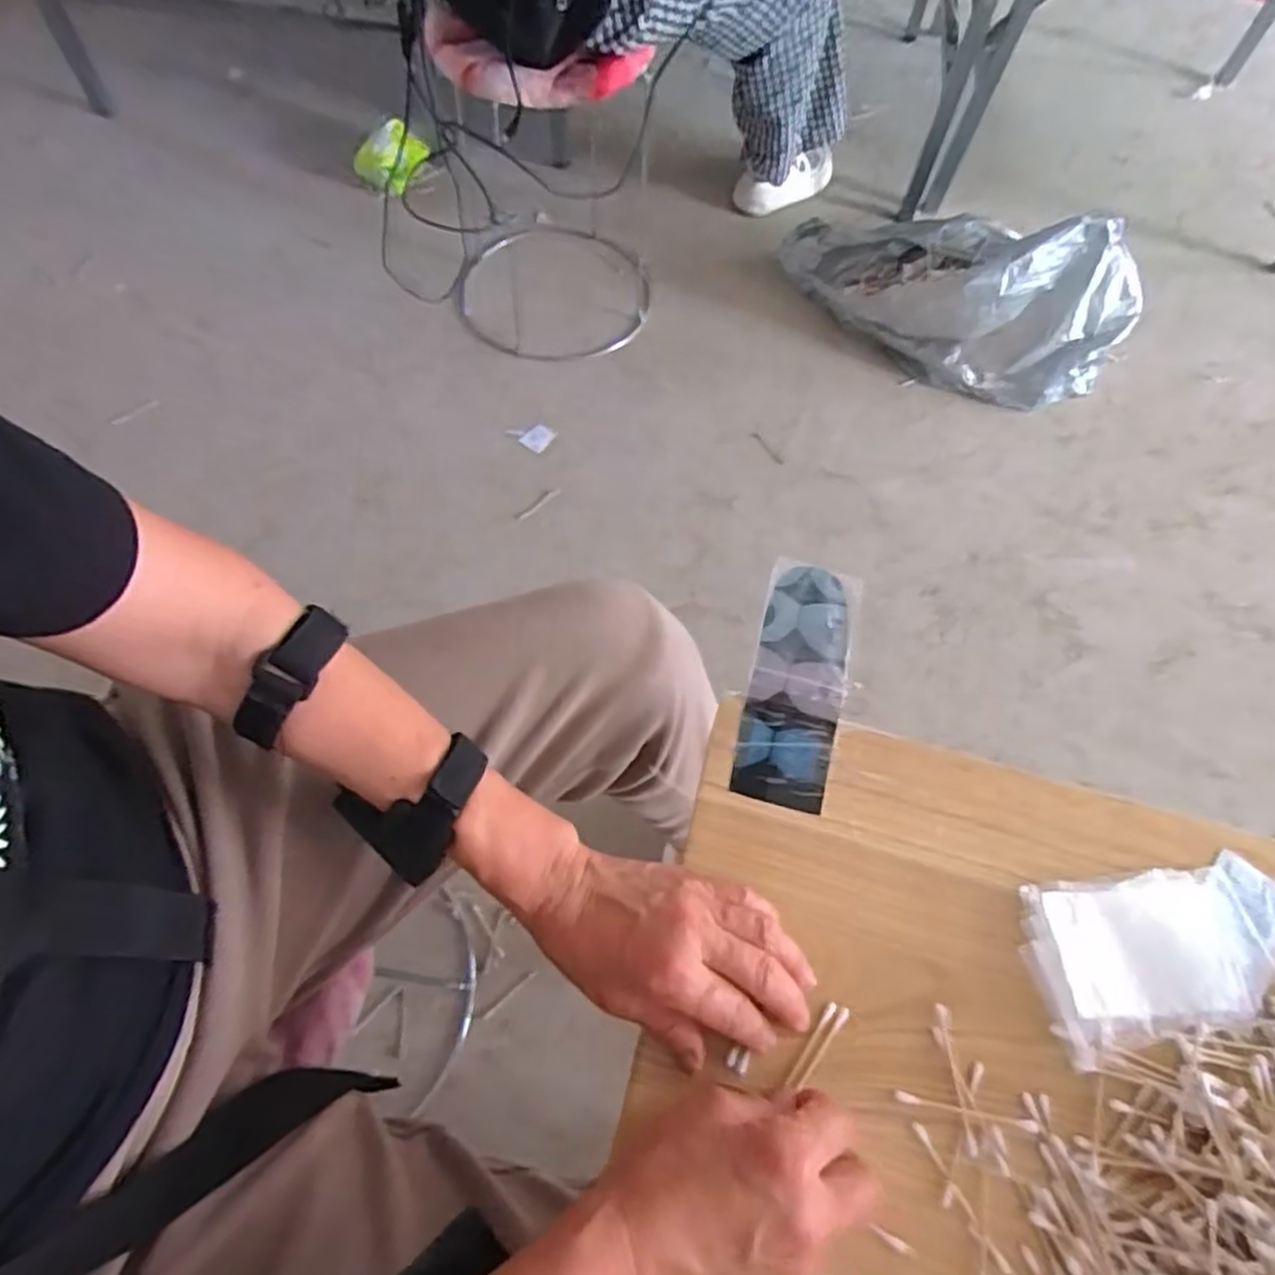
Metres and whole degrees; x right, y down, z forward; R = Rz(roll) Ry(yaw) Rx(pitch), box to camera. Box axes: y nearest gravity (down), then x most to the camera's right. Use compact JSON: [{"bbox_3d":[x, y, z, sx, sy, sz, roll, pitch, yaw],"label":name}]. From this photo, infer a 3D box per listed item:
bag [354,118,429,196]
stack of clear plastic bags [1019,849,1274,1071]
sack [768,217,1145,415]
[{"bbox_3d":[-0.497,-0.951,1.476,0.147,0.103,0.118,39,68,15],"label":"bag"},{"bbox_3d":[0.317,0.181,0.435,0.176,0.013,0.089,-10,65,-7],"label":"stack of clear plastic bags"},{"bbox_3d":[0.558,-0.642,1.300,0.598,0.225,0.310,18,64,6],"label":"sack"}]

